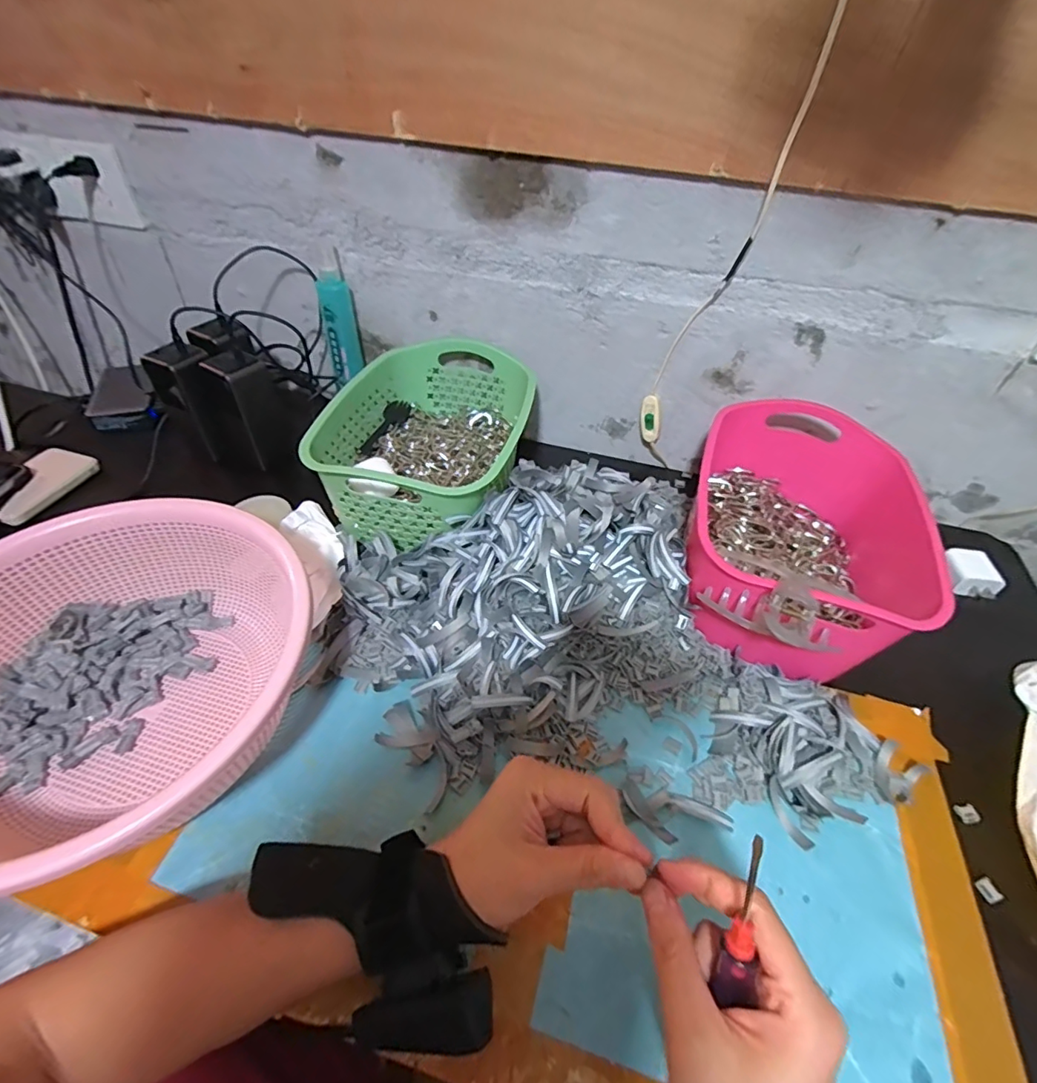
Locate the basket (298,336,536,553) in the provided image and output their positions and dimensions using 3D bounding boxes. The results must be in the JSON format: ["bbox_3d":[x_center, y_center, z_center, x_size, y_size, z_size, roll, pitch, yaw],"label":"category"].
[{"bbox_3d":[-0.092,-0.118,0.576,0.199,0.098,0.273,12,47,7],"label":"basket"}]

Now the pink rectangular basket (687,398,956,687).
[{"bbox_3d":[0.257,-0.001,0.485,0.191,0.127,0.316,14,47,10],"label":"pink rectangular basket"}]

